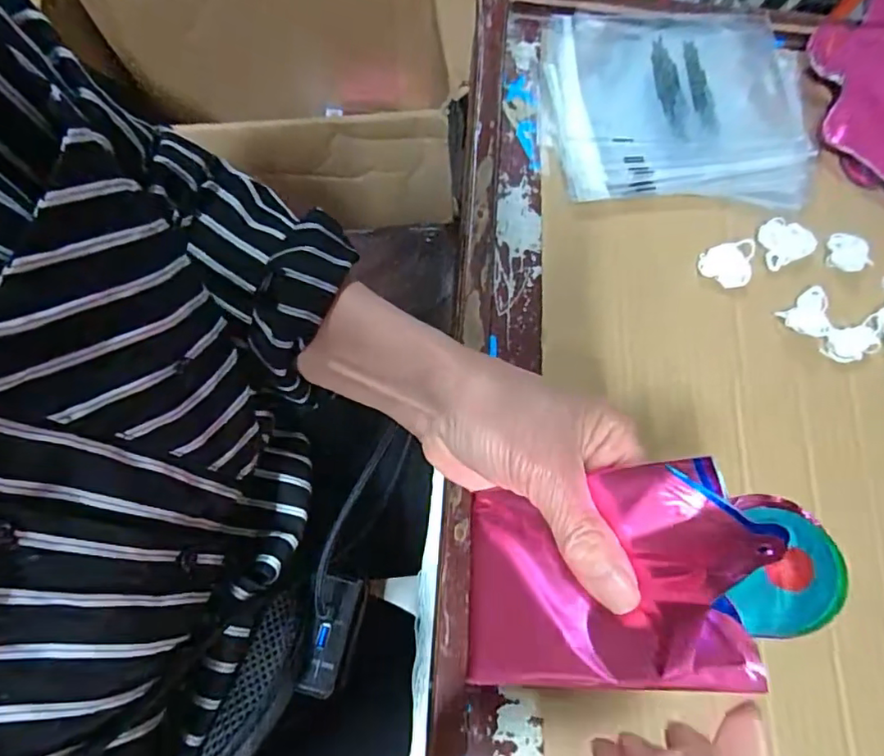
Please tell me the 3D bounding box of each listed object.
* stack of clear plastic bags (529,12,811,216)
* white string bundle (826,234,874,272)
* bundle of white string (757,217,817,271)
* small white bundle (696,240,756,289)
[{"bbox_3d":[0.193,-0.219,0.435,0.225,0.018,0.174,0,74,-1],"label":"stack of clear plastic bags"},{"bbox_3d":[0.306,-0.095,0.416,0.034,0.004,0.030,6,74,-1],"label":"white string bundle"},{"bbox_3d":[0.255,-0.103,0.411,0.043,0.006,0.035,-23,76,-9],"label":"bundle of white string"},{"bbox_3d":[0.205,-0.083,0.399,0.036,0.013,0.031,5,74,-1],"label":"small white bundle"}]

